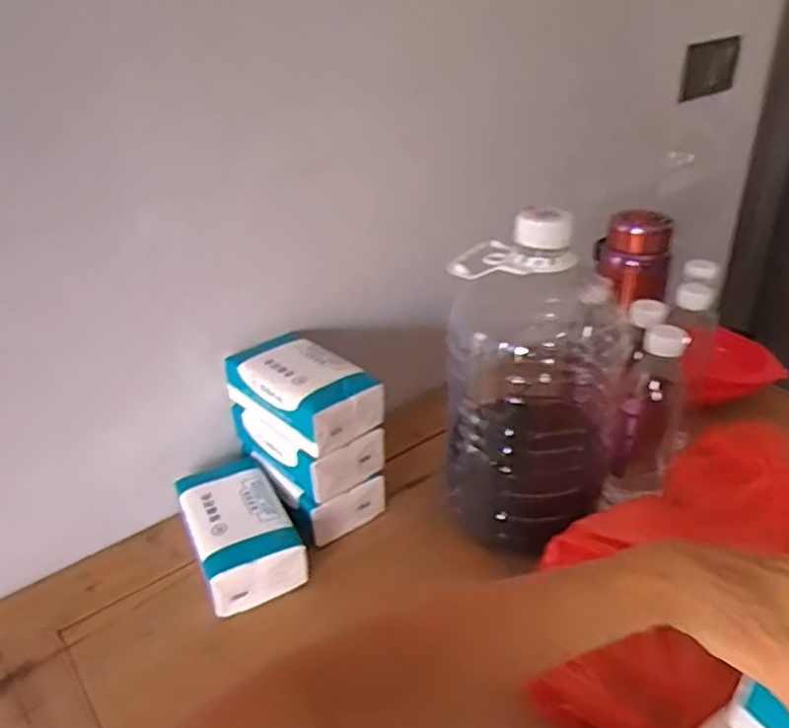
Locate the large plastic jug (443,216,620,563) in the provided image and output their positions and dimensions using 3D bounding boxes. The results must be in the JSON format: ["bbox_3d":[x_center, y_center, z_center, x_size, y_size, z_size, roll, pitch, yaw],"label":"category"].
[{"bbox_3d":[0.135,0.017,0.665,0.166,0.311,0.164,2,31,9],"label":"large plastic jug"}]

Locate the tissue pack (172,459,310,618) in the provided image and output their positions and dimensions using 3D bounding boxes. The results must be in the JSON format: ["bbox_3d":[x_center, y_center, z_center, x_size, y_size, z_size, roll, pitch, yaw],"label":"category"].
[{"bbox_3d":[-0.164,0.173,0.686,0.098,0.058,0.162,-17,33,-22],"label":"tissue pack"}]

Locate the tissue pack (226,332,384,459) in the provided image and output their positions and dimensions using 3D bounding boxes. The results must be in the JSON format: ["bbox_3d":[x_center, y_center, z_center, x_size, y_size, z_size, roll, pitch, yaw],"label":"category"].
[{"bbox_3d":[-0.099,0.030,0.701,0.094,0.066,0.160,-27,37,-34],"label":"tissue pack"}]

